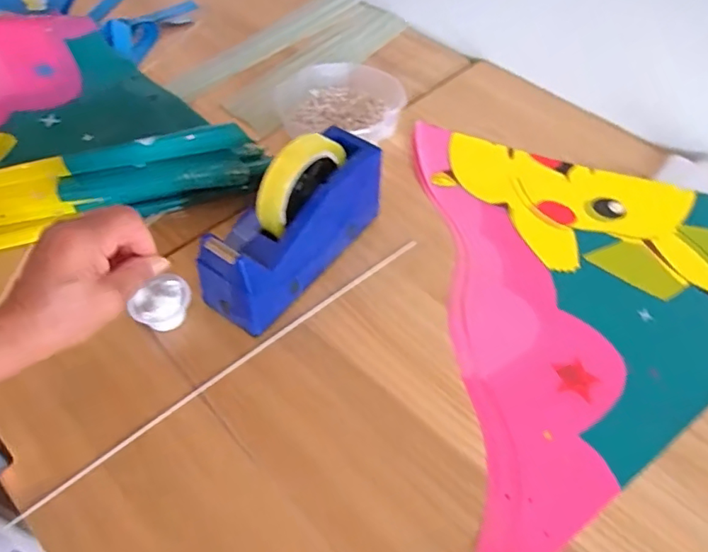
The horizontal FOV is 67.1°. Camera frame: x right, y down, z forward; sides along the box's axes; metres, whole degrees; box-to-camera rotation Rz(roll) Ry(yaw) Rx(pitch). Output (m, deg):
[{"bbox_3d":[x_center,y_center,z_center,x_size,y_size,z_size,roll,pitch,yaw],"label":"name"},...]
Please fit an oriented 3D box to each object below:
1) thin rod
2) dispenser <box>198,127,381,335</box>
[{"bbox_3d":[-0.093,0.069,0.475,0.414,0.009,0.008,-36,61,-24],"label":"thin rod"},{"bbox_3d":[-0.052,-0.053,0.497,0.067,0.126,0.200,33,58,20],"label":"dispenser"}]

